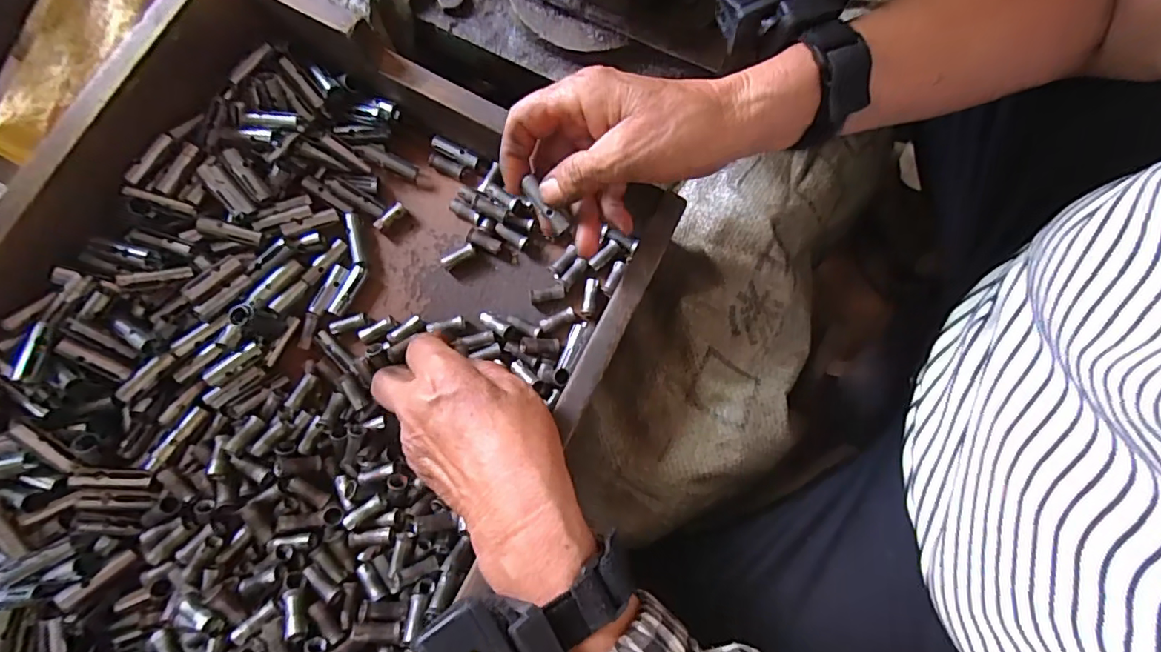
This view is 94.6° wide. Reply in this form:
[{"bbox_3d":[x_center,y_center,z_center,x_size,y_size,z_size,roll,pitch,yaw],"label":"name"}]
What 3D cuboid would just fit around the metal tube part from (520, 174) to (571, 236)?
[{"bbox_3d":[-0.019,-0.069,0.308,0.009,0.011,0.034,-40,98,-8],"label":"metal tube part"}]

